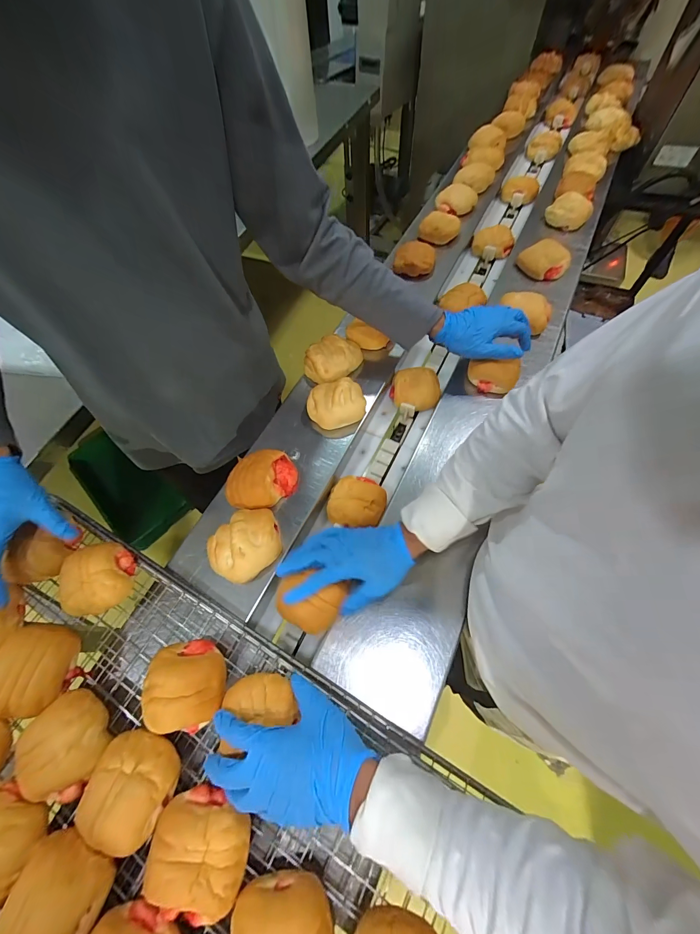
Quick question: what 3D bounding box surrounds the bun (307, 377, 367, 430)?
[{"bbox_3d":[-0.025,-0.111,0.587,0.095,0.049,0.076,-8,66,-2],"label":"bun"}]

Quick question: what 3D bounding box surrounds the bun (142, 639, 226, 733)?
[{"bbox_3d":[-0.187,0.252,0.397,0.087,0.058,0.087,-4,66,0],"label":"bun"}]

